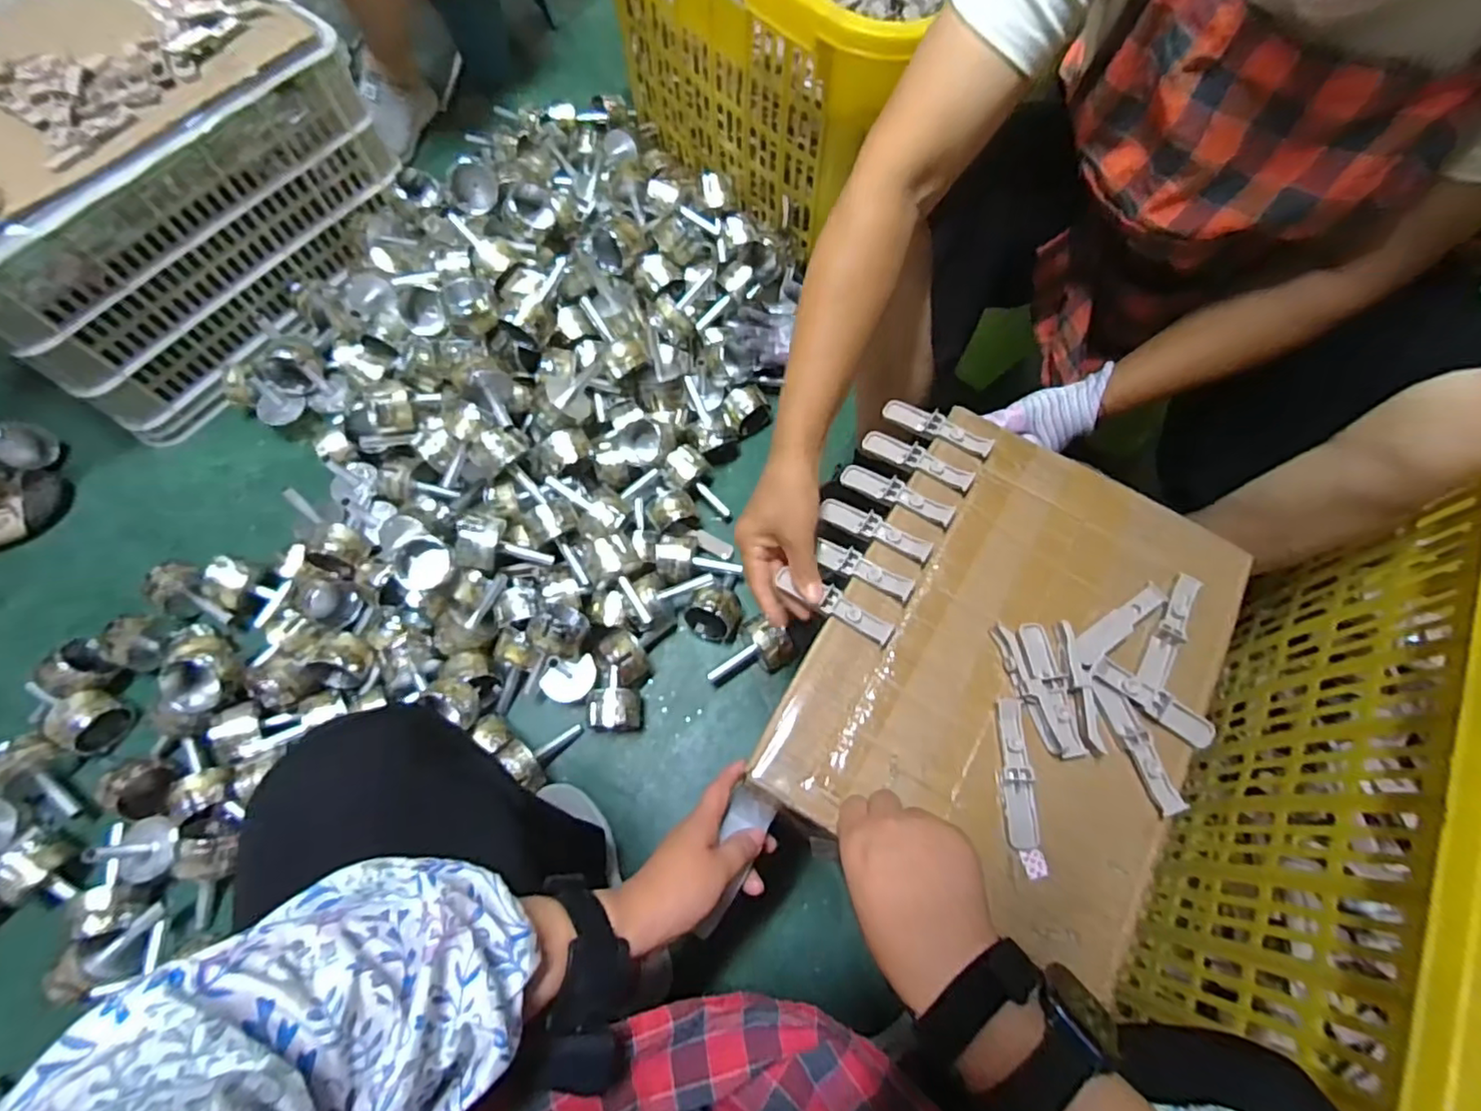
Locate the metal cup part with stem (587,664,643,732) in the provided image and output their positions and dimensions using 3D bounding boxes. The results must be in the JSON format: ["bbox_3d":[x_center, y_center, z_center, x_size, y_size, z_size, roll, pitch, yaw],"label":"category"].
[{"bbox_3d":[-0.147,0.167,0.748,0.061,0.056,0.073,-2,69,-2],"label":"metal cup part with stem"}]

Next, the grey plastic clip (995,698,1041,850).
[{"bbox_3d":[0.196,0.155,0.454,0.023,0.013,0.099,1,69,-2],"label":"grey plastic clip"}]

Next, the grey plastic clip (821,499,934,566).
[{"bbox_3d":[0.113,-0.022,0.530,0.097,0.011,0.020,29,70,23],"label":"grey plastic clip"}]

